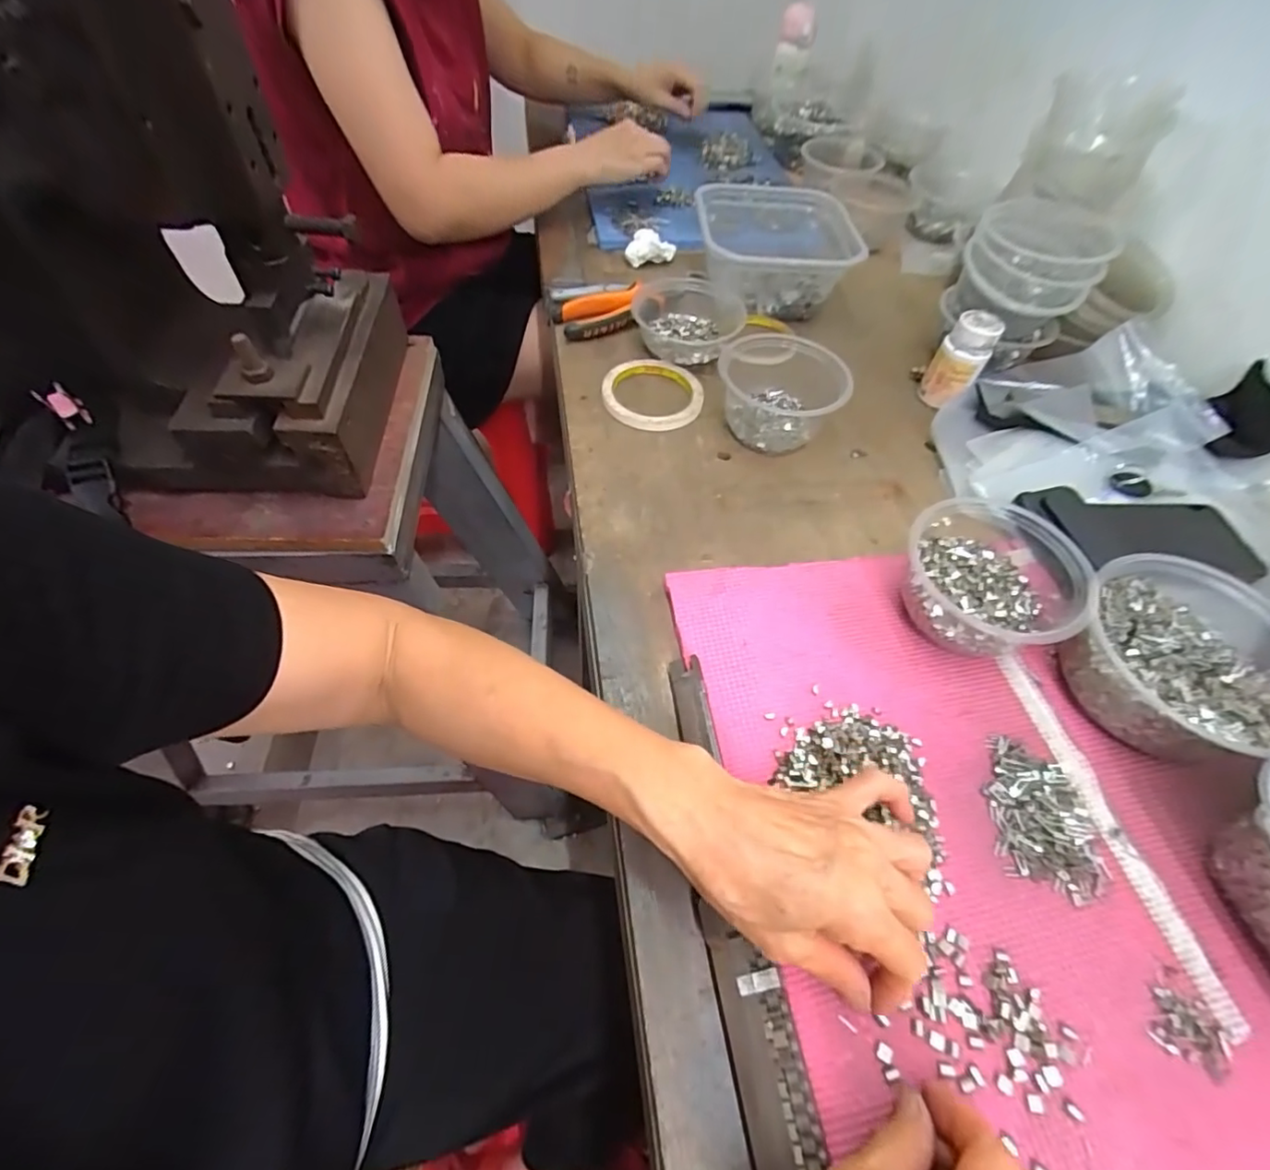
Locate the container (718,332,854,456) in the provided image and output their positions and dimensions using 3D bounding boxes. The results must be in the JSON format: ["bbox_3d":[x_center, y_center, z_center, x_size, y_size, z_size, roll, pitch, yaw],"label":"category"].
[{"bbox_3d":[0.135,-0.184,0.533,0.106,0.062,0.124,4,55,1],"label":"container"}]

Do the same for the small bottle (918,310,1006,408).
[{"bbox_3d":[0.315,-0.219,0.555,0.045,0.076,0.047,30,59,17],"label":"small bottle"}]

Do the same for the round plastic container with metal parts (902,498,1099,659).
[{"bbox_3d":[0.245,-0.001,0.401,0.103,0.068,0.114,-25,60,-19],"label":"round plastic container with metal parts"}]

